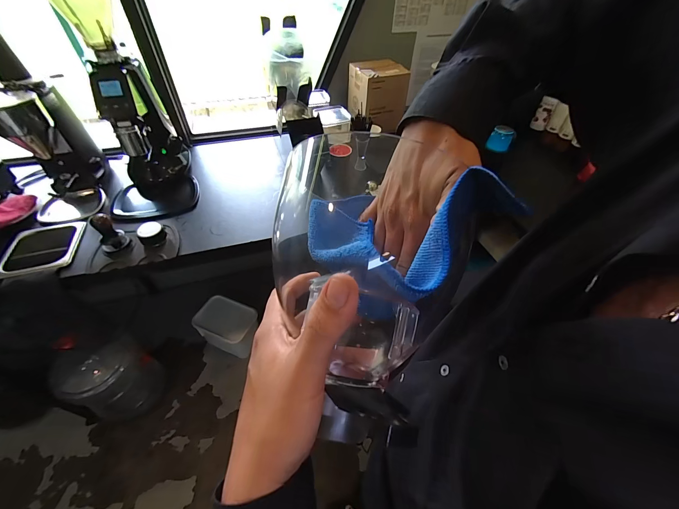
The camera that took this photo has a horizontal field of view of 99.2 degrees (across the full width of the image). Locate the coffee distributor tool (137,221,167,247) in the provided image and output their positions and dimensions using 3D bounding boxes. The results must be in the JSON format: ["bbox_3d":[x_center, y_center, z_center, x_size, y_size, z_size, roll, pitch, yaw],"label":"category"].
[{"bbox_3d":[-0.494,-0.056,0.761,0.064,0.042,0.056,-30,55,-26],"label":"coffee distributor tool"}]

